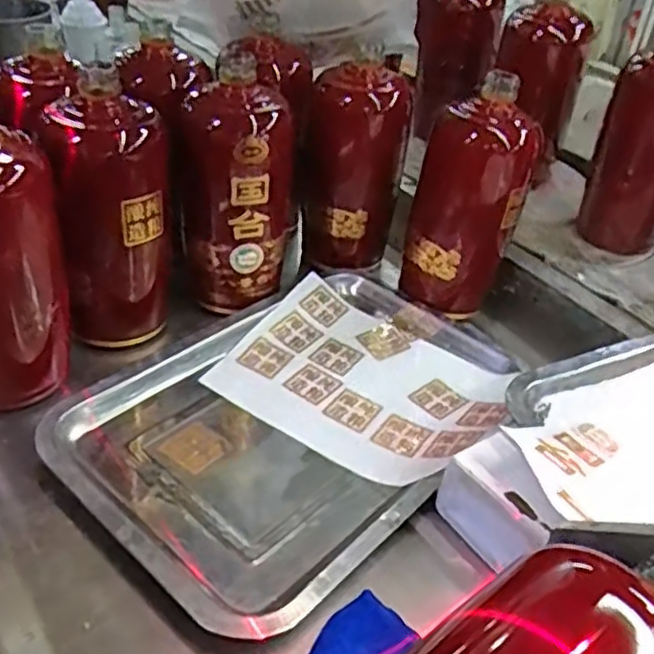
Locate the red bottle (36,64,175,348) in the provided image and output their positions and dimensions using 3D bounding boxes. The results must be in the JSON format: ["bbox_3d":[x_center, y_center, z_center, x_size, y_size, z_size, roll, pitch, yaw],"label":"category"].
[{"bbox_3d":[-0.146,-0.079,0.479,0.077,0.169,0.087,-5,41,-13],"label":"red bottle"}]

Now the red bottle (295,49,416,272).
[{"bbox_3d":[0.020,-0.133,0.584,0.084,0.163,0.065,5,39,-1],"label":"red bottle"}]

